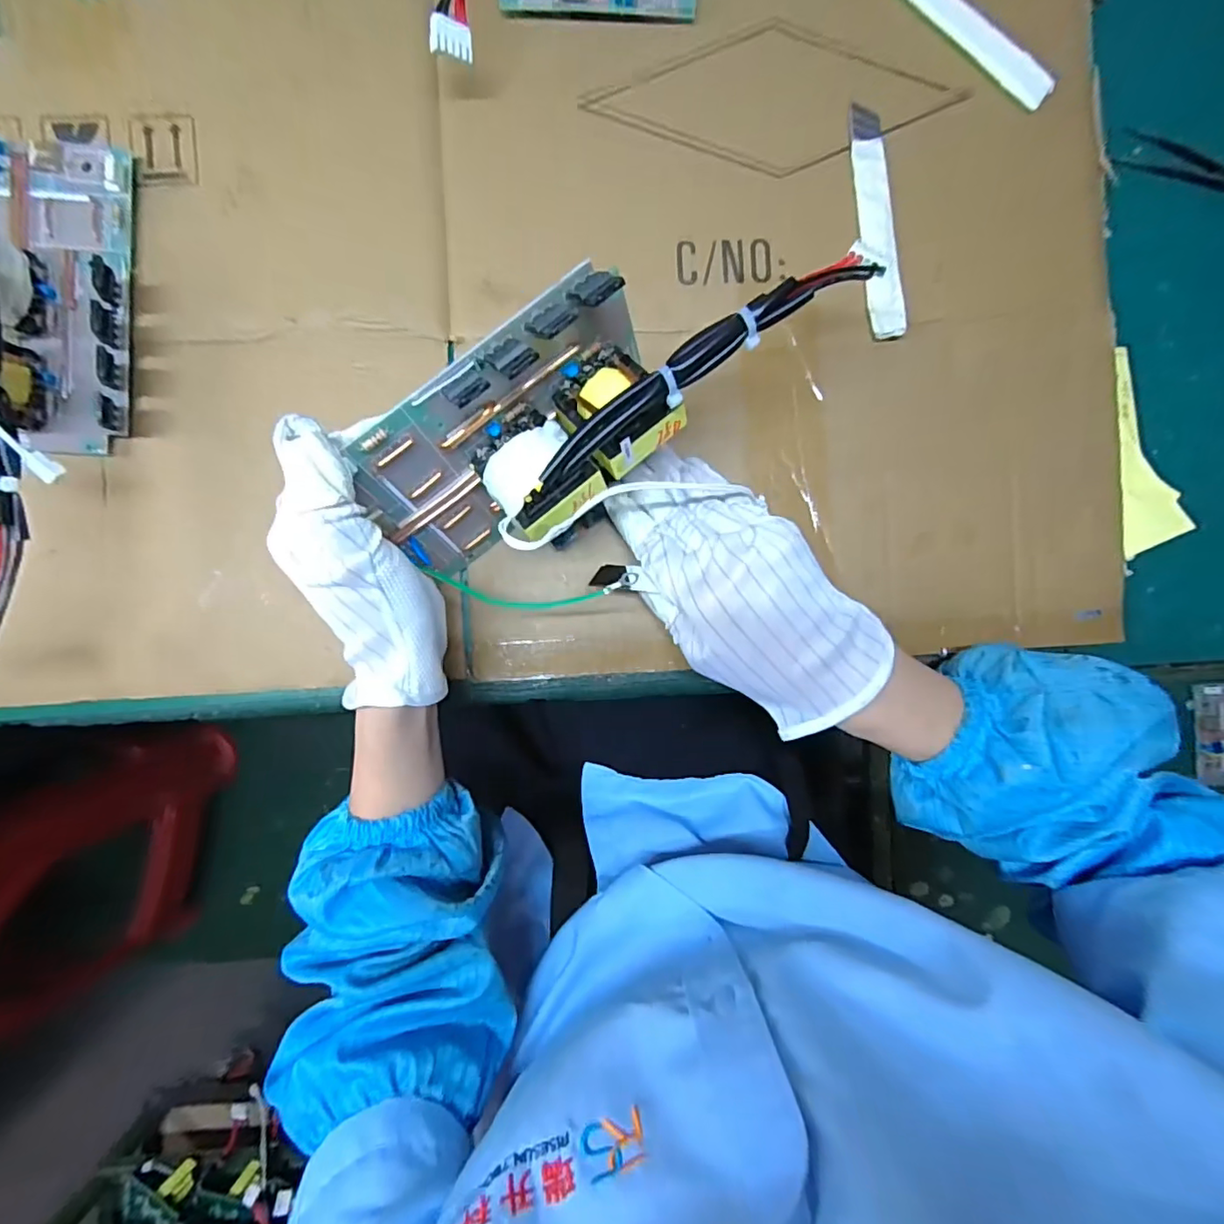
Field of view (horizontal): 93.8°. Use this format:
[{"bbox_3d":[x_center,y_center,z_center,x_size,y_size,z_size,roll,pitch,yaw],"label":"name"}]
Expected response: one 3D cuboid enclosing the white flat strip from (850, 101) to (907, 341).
[{"bbox_3d":[0.157,-0.231,0.340,0.022,0.008,0.138,-7,91,-3],"label":"white flat strip"}]

